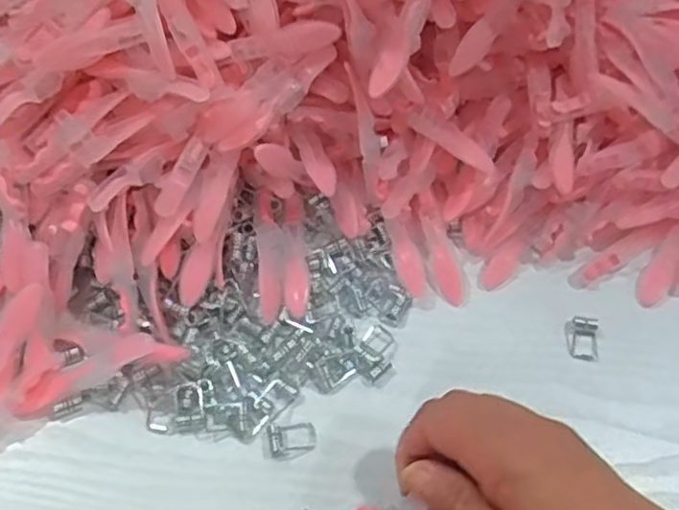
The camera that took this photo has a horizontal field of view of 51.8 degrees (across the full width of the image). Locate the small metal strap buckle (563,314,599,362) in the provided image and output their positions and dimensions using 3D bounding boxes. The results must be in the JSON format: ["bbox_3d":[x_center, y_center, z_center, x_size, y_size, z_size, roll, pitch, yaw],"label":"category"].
[{"bbox_3d":[0.129,0.044,0.372,0.017,0.006,0.025,8,57,1],"label":"small metal strap buckle"}]

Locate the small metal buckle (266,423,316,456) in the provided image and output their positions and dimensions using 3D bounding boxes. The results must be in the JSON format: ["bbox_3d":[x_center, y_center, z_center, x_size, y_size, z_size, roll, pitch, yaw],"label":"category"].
[{"bbox_3d":[-0.023,0.088,0.336,0.022,0.004,0.015,-6,58,-8],"label":"small metal buckle"}]

